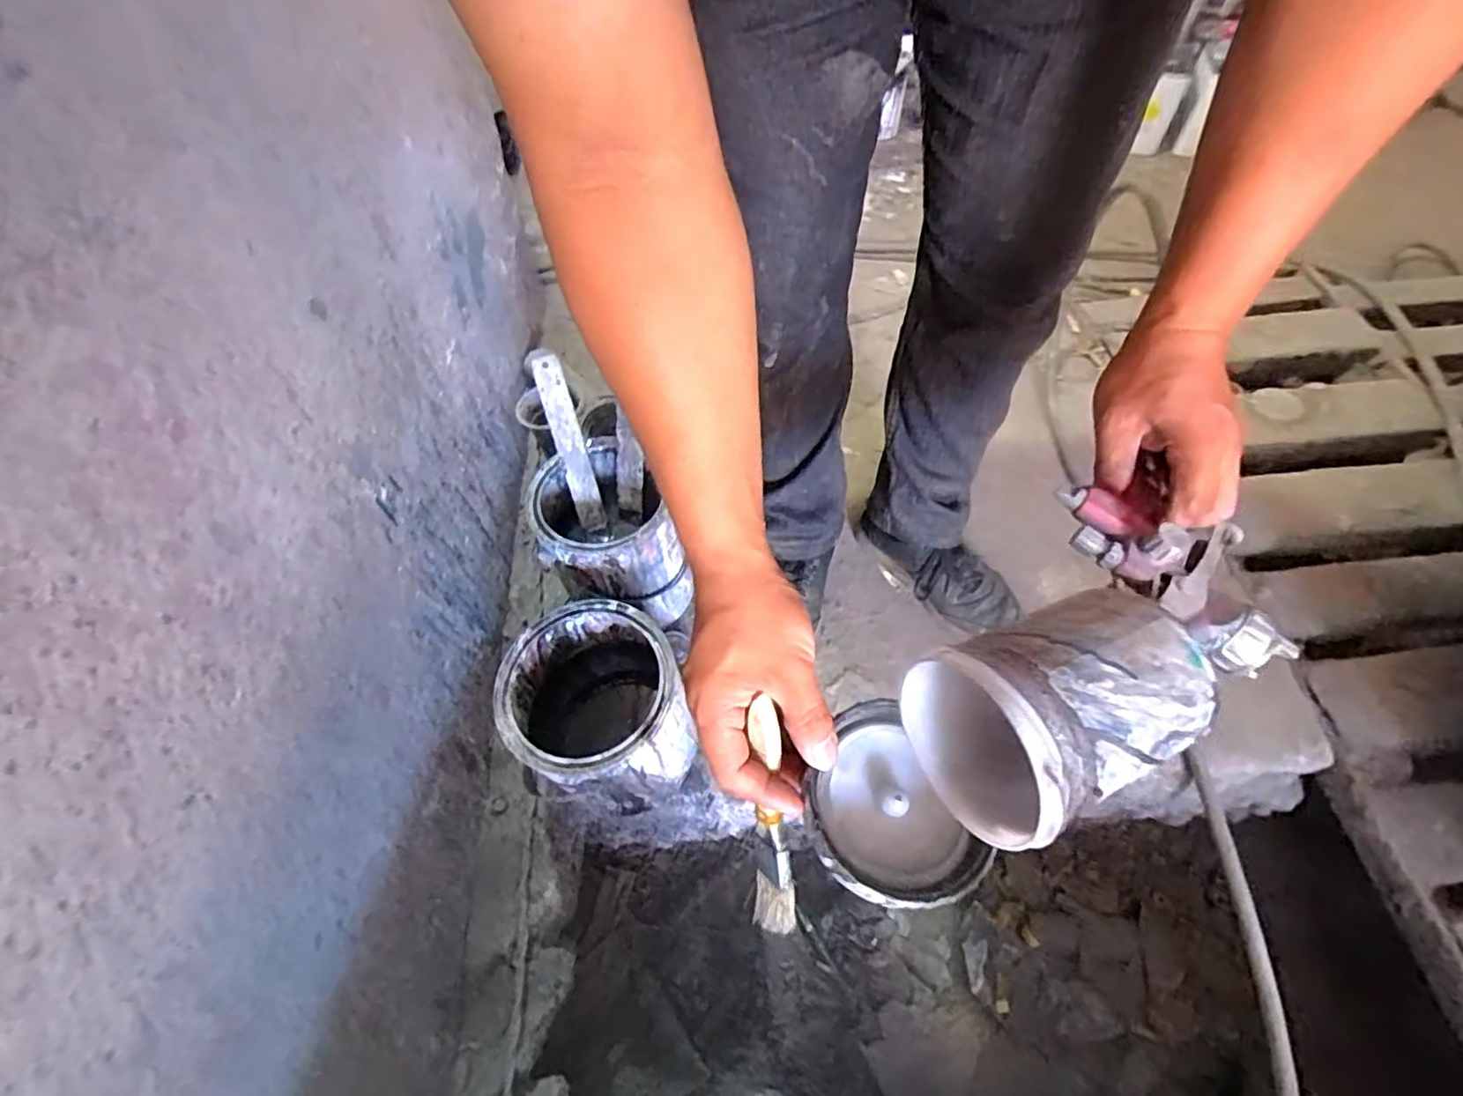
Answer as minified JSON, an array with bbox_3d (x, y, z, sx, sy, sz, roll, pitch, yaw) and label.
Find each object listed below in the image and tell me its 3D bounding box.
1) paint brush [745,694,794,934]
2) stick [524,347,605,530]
[{"bbox_3d":[0.022,0.155,0.348,0.024,0.164,0.007,11,26,28],"label":"paint brush"},{"bbox_3d":[-0.183,-0.117,0.705,0.032,0.207,0.013,-19,22,-15],"label":"stick"}]

